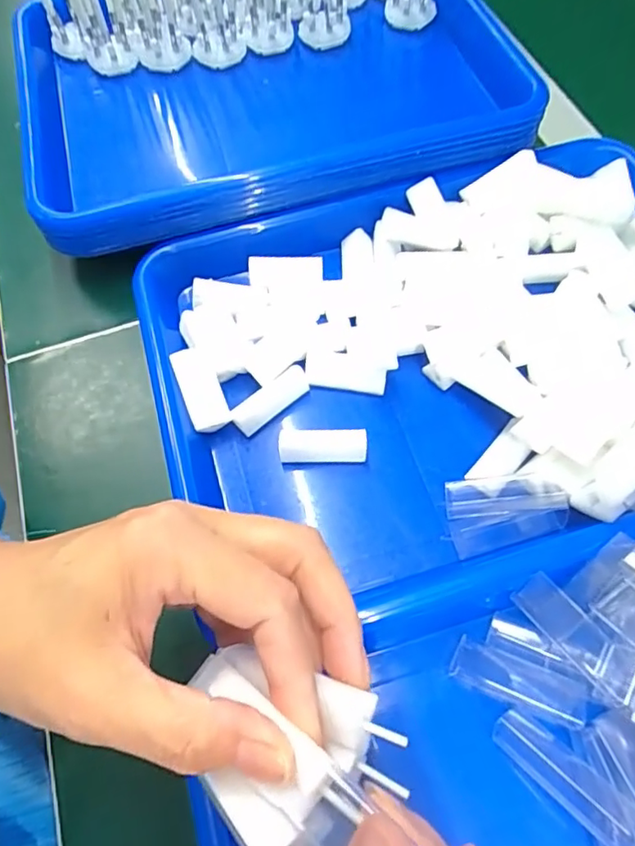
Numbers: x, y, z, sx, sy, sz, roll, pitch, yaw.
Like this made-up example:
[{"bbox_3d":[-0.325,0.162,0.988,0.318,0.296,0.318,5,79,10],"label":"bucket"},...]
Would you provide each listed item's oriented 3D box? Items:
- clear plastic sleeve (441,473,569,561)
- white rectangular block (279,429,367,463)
[{"bbox_3d":[0.090,0.044,0.263,0.055,0.009,0.035,-8,85,4],"label":"clear plastic sleeve"},{"bbox_3d":[0.003,0.012,0.291,0.046,0.004,0.017,0,64,2],"label":"white rectangular block"}]

